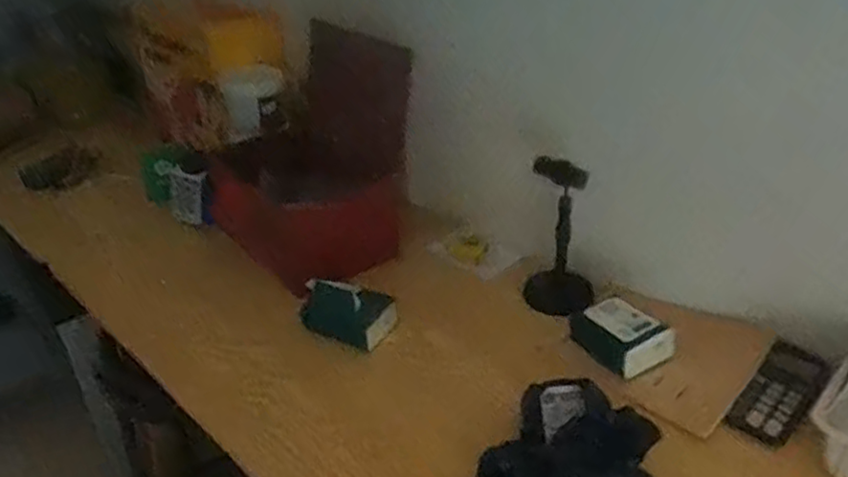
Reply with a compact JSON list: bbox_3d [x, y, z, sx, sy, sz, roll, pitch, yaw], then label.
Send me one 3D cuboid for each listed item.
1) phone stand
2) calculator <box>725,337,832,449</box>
[{"bbox_3d":[0.203,-0.006,1.004,0.104,0.221,0.098,5,31,11],"label":"phone stand"},{"bbox_3d":[0.445,0.190,0.854,0.070,0.016,0.157,25,54,37],"label":"calculator"}]

